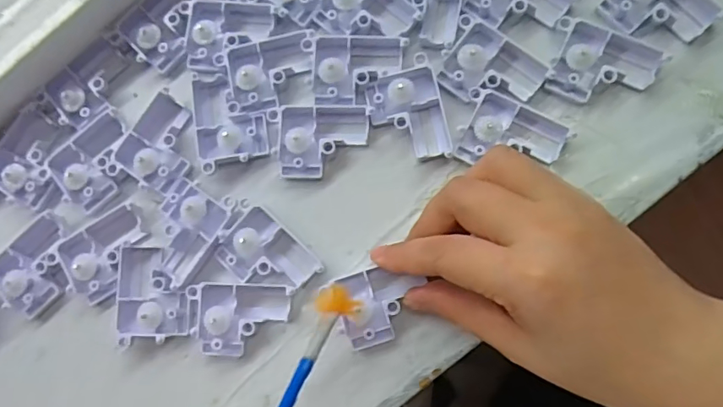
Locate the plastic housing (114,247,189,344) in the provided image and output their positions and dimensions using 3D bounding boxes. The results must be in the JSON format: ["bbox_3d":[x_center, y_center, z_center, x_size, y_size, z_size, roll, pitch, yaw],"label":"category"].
[{"bbox_3d":[-0.105,0.046,0.264,0.035,0.014,0.047,-1,82,5],"label":"plastic housing"}]

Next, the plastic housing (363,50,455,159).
[{"bbox_3d":[0.023,-0.046,0.262,0.036,0.011,0.050,-12,81,4],"label":"plastic housing"}]

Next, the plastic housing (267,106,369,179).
[{"bbox_3d":[-0.021,-0.033,0.265,0.049,0.011,0.037,-6,82,5],"label":"plastic housing"}]

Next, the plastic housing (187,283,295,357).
[{"bbox_3d":[-0.060,0.058,0.259,0.051,0.014,0.034,1,83,6],"label":"plastic housing"}]

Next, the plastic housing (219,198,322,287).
[{"bbox_3d":[-0.049,0.027,0.261,0.049,0.013,0.034,43,88,9],"label":"plastic housing"}]

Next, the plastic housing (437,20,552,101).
[{"bbox_3d":[0.066,-0.067,0.260,0.044,0.011,0.039,40,88,9],"label":"plastic housing"}]

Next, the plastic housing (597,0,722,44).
[{"bbox_3d":[0.145,-0.098,0.254,0.036,0.012,0.050,-44,81,-1],"label":"plastic housing"}]

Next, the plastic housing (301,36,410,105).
[{"bbox_3d":[-0.003,-0.069,0.266,0.050,0.011,0.033,0,82,6],"label":"plastic housing"}]

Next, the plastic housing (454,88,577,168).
[{"bbox_3d":[0.073,-0.032,0.255,0.050,0.014,0.036,21,85,8],"label":"plastic housing"}]

